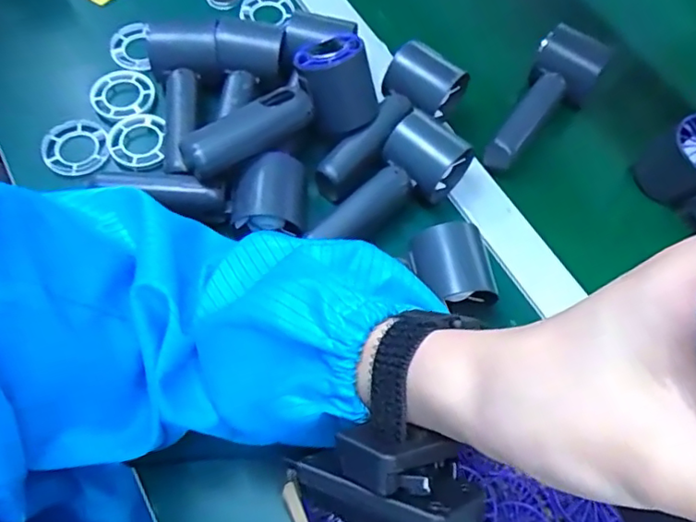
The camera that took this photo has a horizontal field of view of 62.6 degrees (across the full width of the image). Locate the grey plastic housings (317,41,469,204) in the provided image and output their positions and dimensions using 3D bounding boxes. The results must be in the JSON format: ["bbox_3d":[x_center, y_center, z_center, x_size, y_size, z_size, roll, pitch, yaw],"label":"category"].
[{"bbox_3d":[0.032,-0.116,0.454,0.056,0.043,0.148,40,69,14],"label":"grey plastic housings"}]

